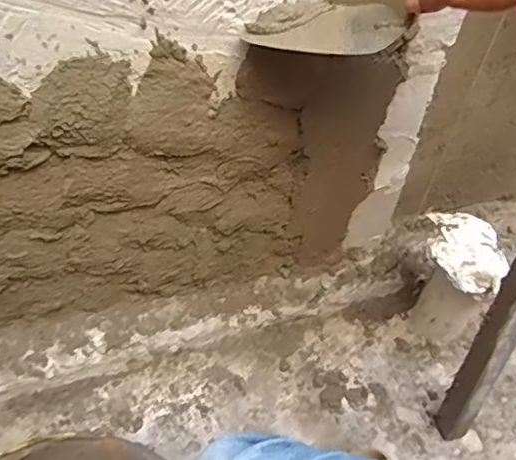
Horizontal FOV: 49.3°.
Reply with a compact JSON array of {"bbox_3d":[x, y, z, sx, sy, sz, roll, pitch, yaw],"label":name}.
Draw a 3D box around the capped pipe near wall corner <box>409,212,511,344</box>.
[{"bbox_3d":[0.311,0.091,0.921,0.128,0.226,0.145,21,51,11],"label":"capped pipe near wall corner"}]

